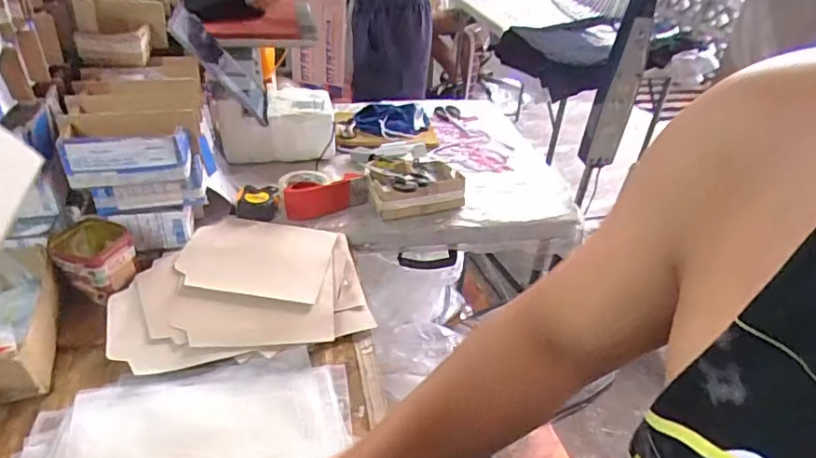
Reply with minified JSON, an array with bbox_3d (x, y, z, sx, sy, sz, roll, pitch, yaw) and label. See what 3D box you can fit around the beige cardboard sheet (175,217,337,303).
[{"bbox_3d":[-0.246,0.042,0.867,0.225,0.034,0.184,5,36,1],"label":"beige cardboard sheet"}]

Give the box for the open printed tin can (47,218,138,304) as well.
[{"bbox_3d":[-0.466,0.044,0.793,0.100,0.073,0.104,3,36,-2],"label":"open printed tin can"}]

